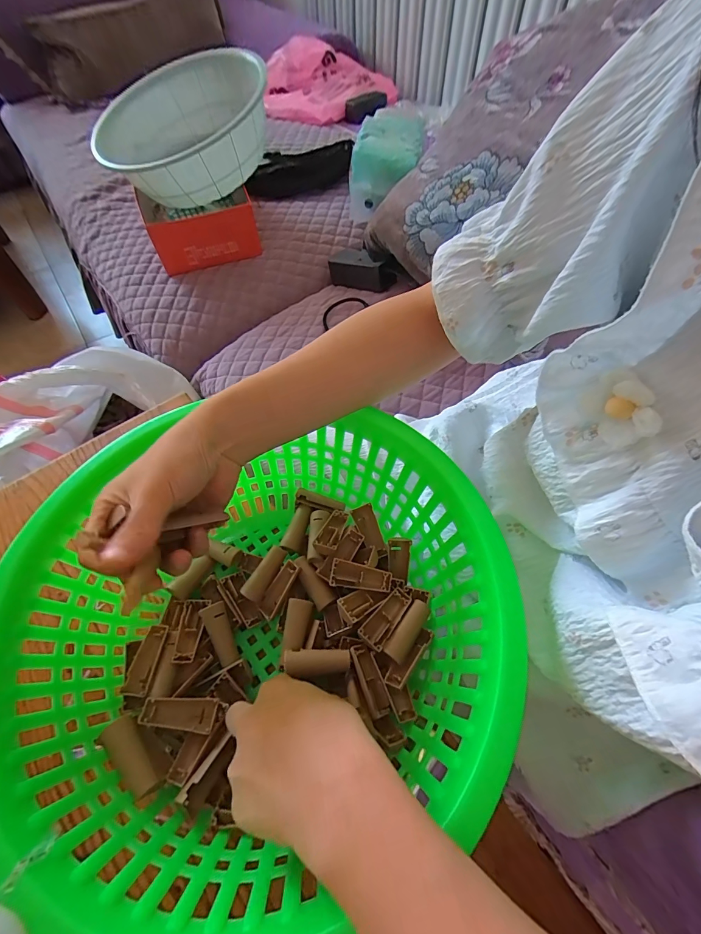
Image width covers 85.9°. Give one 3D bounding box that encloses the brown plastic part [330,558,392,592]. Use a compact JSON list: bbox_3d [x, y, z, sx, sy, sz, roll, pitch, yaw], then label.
[{"bbox_3d":[0.009,0.091,0.313,0.051,0.007,0.020,13,56,-5],"label":"brown plastic part"}]

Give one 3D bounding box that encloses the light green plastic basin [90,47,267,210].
[{"bbox_3d":[-0.307,-0.639,0.721,0.359,0.124,0.359,-4,67,10],"label":"light green plastic basin"}]

